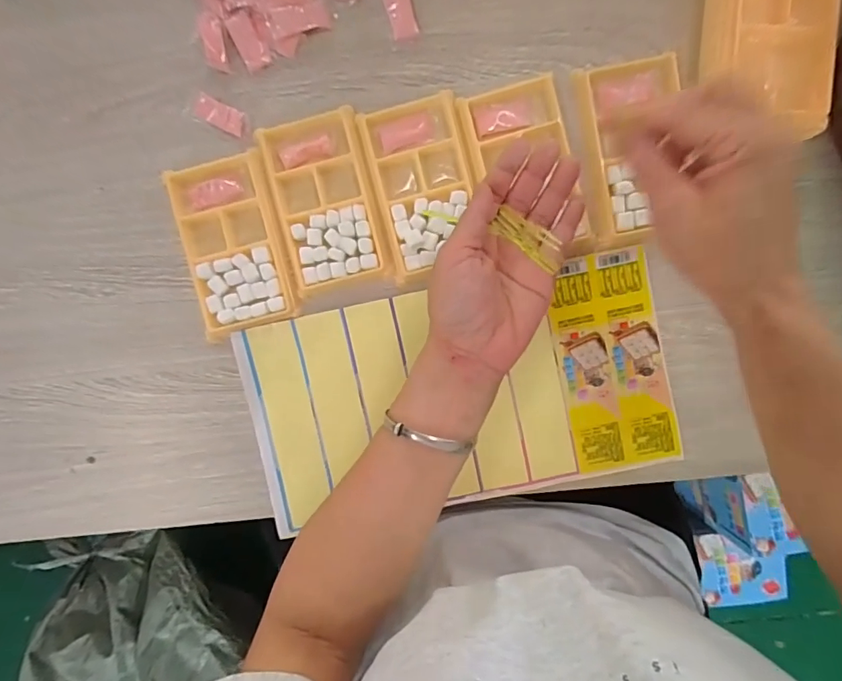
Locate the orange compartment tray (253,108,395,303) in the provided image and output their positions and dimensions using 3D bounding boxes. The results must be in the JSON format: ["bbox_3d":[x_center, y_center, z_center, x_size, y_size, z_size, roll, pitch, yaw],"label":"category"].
[{"bbox_3d":[-0.076,-0.109,0.372,0.079,0.010,0.135,-14,91,2],"label":"orange compartment tray"}]

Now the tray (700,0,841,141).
[{"bbox_3d":[0.249,-0.218,0.341,0.076,0.046,0.140,3,92,2],"label":"tray"}]

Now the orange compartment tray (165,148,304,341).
[{"bbox_3d":[-0.148,-0.075,0.375,0.075,0.012,0.133,-14,91,2],"label":"orange compartment tray"}]

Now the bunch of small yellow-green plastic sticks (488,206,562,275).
[{"bbox_3d":[0.072,-0.067,0.309,0.050,0.004,0.017,37,93,11],"label":"bunch of small yellow-green plastic sticks"}]

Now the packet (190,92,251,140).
[{"bbox_3d":[-0.155,-0.175,0.367,0.047,0.004,0.020,25,92,1],"label":"packet"}]

